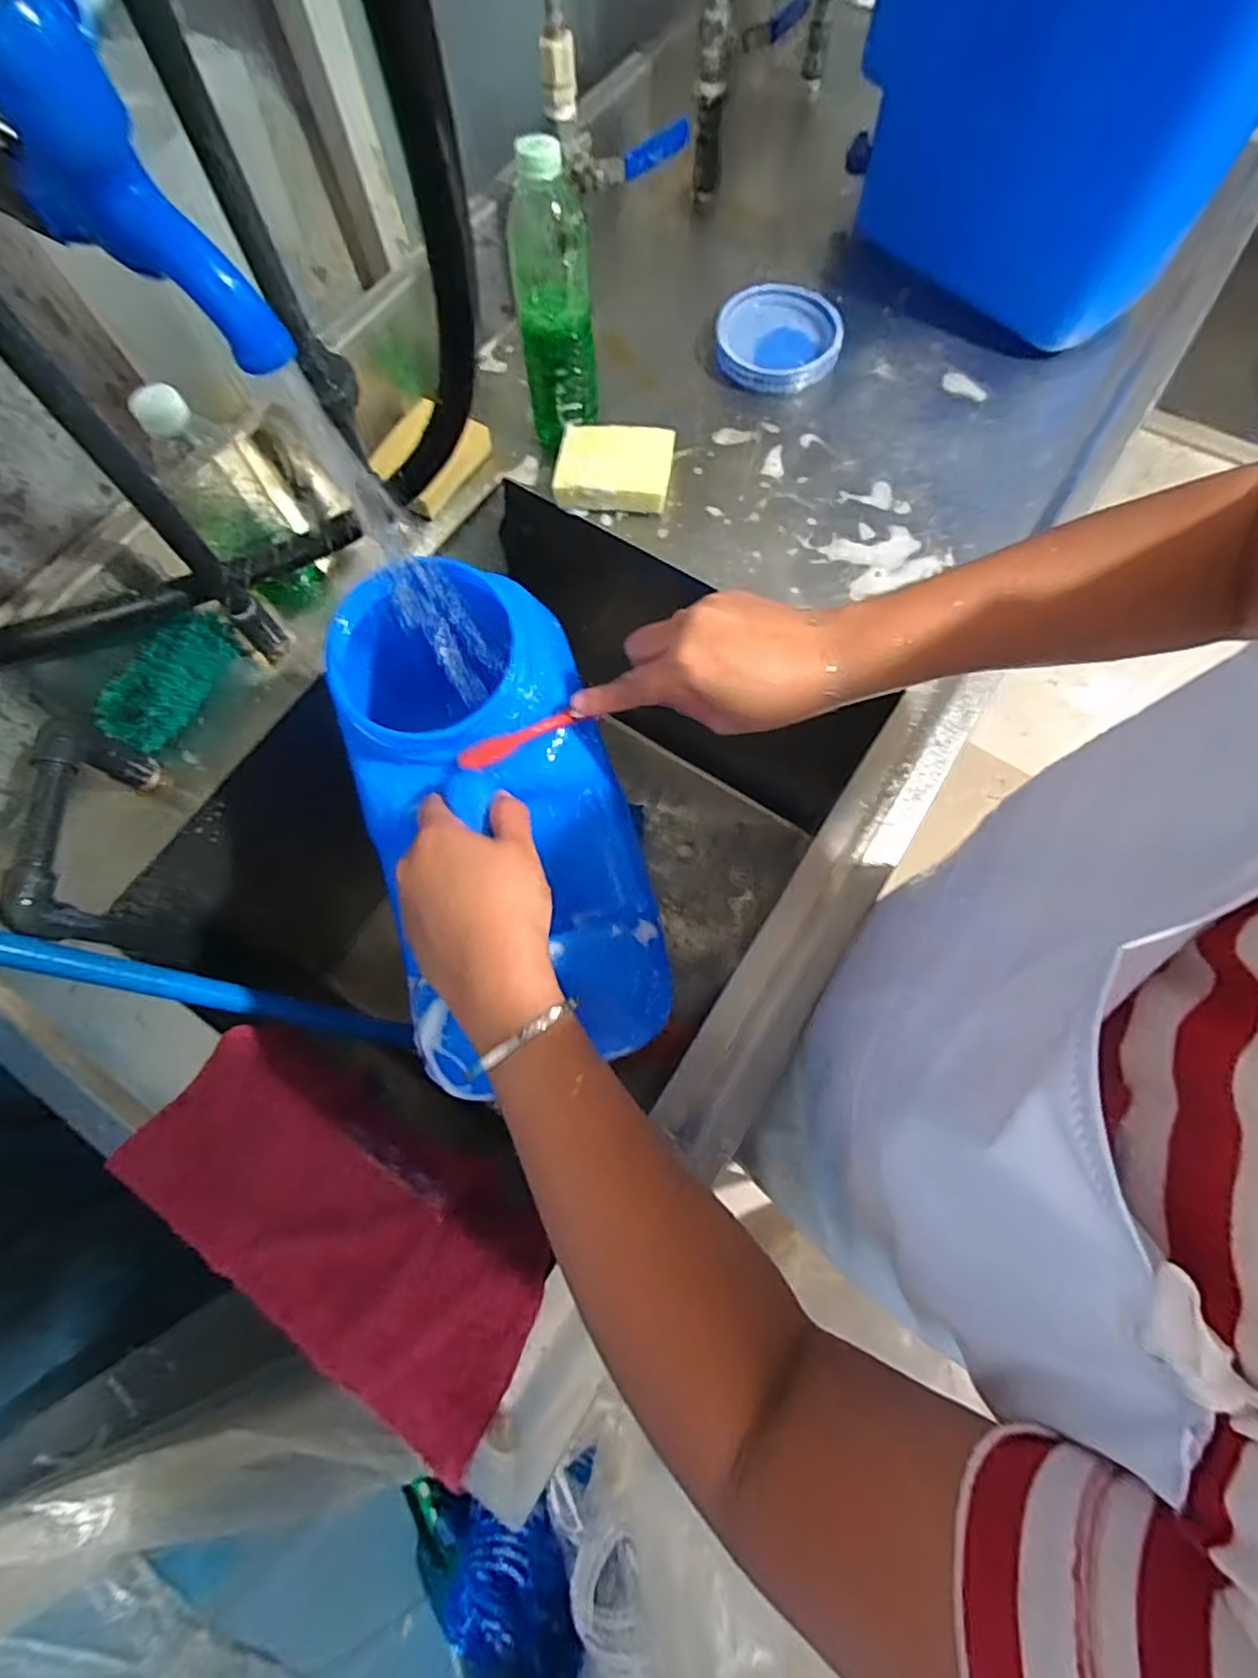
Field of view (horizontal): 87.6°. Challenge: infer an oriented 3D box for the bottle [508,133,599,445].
[{"bbox_3d":[-0.062,-0.433,0.544,0.061,0.199,0.054,-4,70,1],"label":"bottle"}]

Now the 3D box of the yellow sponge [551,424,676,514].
[{"bbox_3d":[-0.012,-0.341,0.600,0.101,0.035,0.082,7,71,5],"label":"yellow sponge"}]

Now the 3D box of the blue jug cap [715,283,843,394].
[{"bbox_3d":[0.147,-0.495,0.652,0.120,0.032,0.117,-2,70,2],"label":"blue jug cap"}]

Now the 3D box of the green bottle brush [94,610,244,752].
[{"bbox_3d":[-0.378,-0.129,0.539,0.059,0.043,0.120,21,73,9],"label":"green bottle brush"}]

